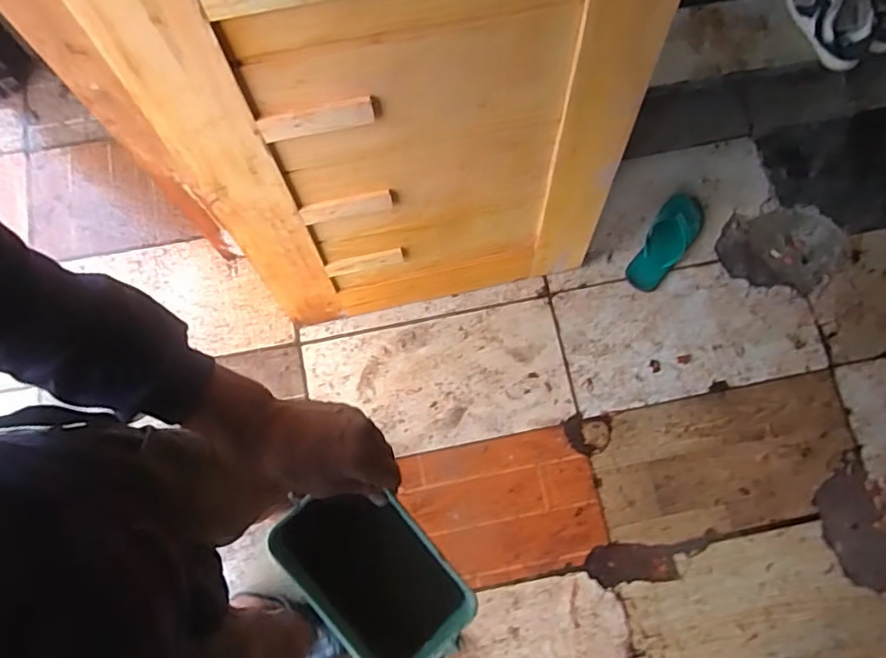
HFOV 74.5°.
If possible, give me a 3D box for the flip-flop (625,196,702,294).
[{"bbox_3d":[0.545,-0.209,1.416,0.100,0.039,0.257,30,80,6],"label":"flip-flop"}]

